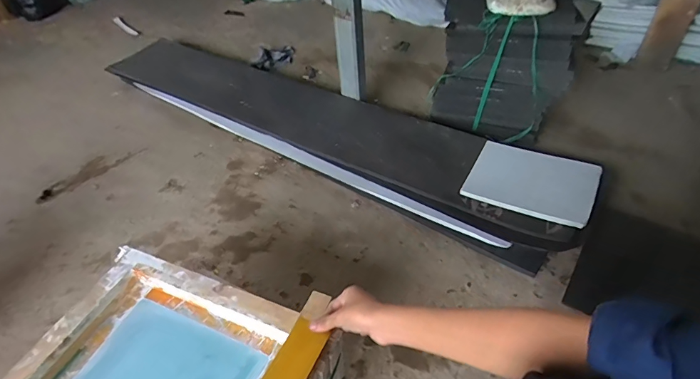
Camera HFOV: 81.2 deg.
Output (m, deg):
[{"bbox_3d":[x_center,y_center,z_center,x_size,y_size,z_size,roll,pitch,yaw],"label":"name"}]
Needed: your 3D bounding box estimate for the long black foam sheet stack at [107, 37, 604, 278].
[{"bbox_3d":[-0.144,-0.230,1.195,1.539,0.103,0.300,26,53,27],"label":"long black foam sheet stack"}]

